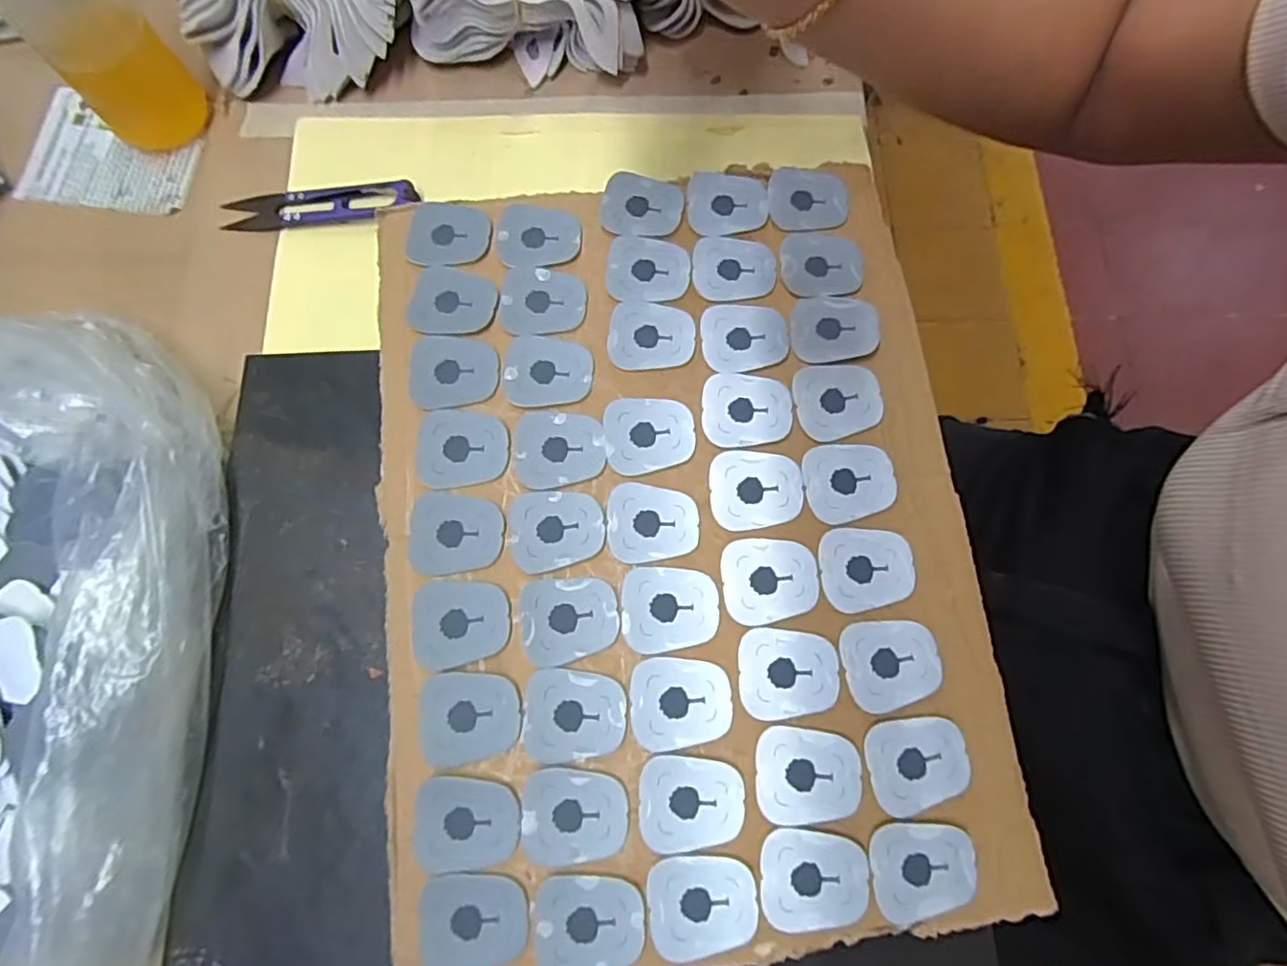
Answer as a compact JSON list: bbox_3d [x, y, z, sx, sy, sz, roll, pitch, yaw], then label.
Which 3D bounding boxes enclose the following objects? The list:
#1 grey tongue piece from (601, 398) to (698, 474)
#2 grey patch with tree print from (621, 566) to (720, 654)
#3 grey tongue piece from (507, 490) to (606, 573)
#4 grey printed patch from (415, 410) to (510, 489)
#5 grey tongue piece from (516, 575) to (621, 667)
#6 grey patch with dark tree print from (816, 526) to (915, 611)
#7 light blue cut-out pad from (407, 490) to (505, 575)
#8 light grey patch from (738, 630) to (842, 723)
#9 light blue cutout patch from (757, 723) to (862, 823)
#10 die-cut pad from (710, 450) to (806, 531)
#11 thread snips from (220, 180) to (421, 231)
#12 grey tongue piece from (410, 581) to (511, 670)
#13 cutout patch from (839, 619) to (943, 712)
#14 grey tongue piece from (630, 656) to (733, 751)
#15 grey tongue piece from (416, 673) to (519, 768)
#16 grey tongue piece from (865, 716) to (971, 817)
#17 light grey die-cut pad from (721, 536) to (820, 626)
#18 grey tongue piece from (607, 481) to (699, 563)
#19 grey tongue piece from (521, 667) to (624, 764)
[{"bbox_3d":[0.002,-0.022,0.267,0.038,0.004,0.033,-7,75,-3],"label":"grey tongue piece"},{"bbox_3d":[0.011,0.050,0.247,0.038,0.004,0.032,1,75,-1],"label":"grey patch with tree print"},{"bbox_3d":[-0.036,0.019,0.257,0.039,0.004,0.033,-5,75,-2],"label":"grey tongue piece"},{"bbox_3d":[-0.078,-0.015,0.264,0.038,0.004,0.033,1,75,0],"label":"grey printed patch"},{"bbox_3d":[-0.030,0.054,0.246,0.039,0.004,0.032,-7,75,-3],"label":"grey tongue piece"},{"bbox_3d":[0.092,0.034,0.254,0.038,0.004,0.033,-4,75,-2],"label":"grey patch with dark tree print"},{"bbox_3d":[-0.078,0.021,0.256,0.039,0.004,0.033,8,75,1],"label":"light blue cut-out pad"},{"bbox_3d":[0.057,0.074,0.241,0.038,0.004,0.033,0,75,-1],"label":"light grey patch"},{"bbox_3d":[0.062,0.109,0.232,0.038,0.004,0.032,2,75,0],"label":"light blue cutout patch"},{"bbox_3d":[0.048,0.002,0.262,0.039,0.004,0.033,0,75,-1],"label":"die-cut pad"},{"bbox_3d":[-0.170,-0.146,0.326,0.100,0.004,0.021,-6,75,-2],"label":"thread snips"},{"bbox_3d":[-0.073,0.056,0.248,0.039,0.004,0.032,-6,75,-2],"label":"grey tongue piece"},{"bbox_3d":[0.098,0.070,0.245,0.038,0.005,0.032,-11,76,-4],"label":"cutout patch"},{"bbox_3d":[0.014,0.084,0.238,0.038,0.004,0.032,-1,75,-1],"label":"grey tongue piece"},{"bbox_3d":[-0.068,0.089,0.237,0.038,0.004,0.031,-7,75,-3],"label":"grey tongue piece"},{"bbox_3d":[0.105,0.106,0.235,0.038,0.004,0.032,-9,76,-3],"label":"grey tongue piece"},{"bbox_3d":[0.052,0.039,0.251,0.038,0.004,0.033,-4,75,-2],"label":"light grey die-cut pad"},{"bbox_3d":[0.004,0.017,0.257,0.037,0.004,0.032,8,75,1],"label":"grey tongue piece"},{"bbox_3d":[-0.027,0.089,0.238,0.039,0.004,0.033,4,75,0],"label":"grey tongue piece"}]

